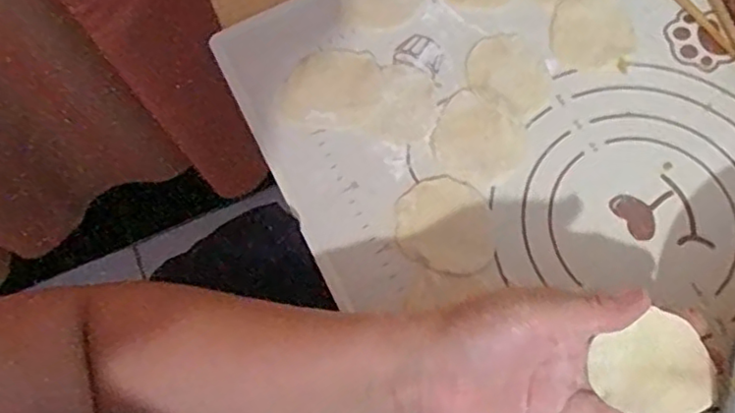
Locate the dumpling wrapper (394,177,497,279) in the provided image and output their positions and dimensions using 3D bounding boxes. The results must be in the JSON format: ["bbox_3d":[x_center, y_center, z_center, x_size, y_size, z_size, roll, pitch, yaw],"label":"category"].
[{"bbox_3d":[0.051,0.012,0.411,0.063,0.004,0.065,0,72,1],"label":"dumpling wrapper"}]

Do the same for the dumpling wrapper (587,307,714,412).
[{"bbox_3d":[0.149,0.085,0.325,0.054,0.004,0.052,-37,78,10],"label":"dumpling wrapper"}]

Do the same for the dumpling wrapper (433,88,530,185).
[{"bbox_3d":[0.077,-0.046,0.427,0.061,0.004,0.060,0,72,1],"label":"dumpling wrapper"}]

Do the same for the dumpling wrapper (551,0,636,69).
[{"bbox_3d":[0.160,-0.127,0.449,0.057,0.004,0.060,0,72,1],"label":"dumpling wrapper"}]

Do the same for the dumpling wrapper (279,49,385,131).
[{"bbox_3d":[-0.026,-0.084,0.441,0.071,0.004,0.059,1,72,2],"label":"dumpling wrapper"}]

